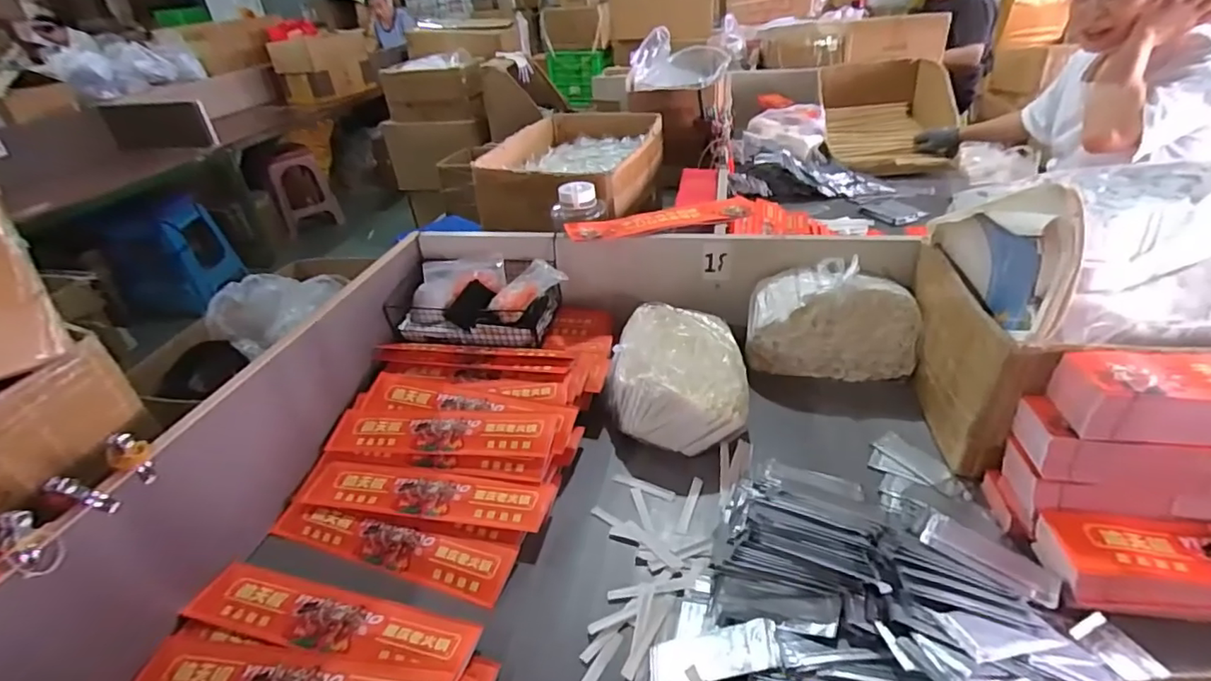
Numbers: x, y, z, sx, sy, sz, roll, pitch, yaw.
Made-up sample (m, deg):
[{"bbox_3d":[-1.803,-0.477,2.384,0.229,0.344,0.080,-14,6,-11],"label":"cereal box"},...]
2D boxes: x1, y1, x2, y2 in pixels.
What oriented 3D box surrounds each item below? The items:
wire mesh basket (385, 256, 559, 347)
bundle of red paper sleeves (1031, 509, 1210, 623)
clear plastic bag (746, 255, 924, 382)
[{"bbox_3d":[-0.222,-0.074,1.003,0.294,0.100,0.160,4,35,12],"label":"wire mesh basket"},{"bbox_3d":[0.646,0.234,0.570,0.348,0.048,0.107,2,35,9],"label":"bundle of red paper sleeves"},{"bbox_3d":[0.365,-0.034,0.922,0.254,0.166,0.089,4,35,13],"label":"clear plastic bag"}]

